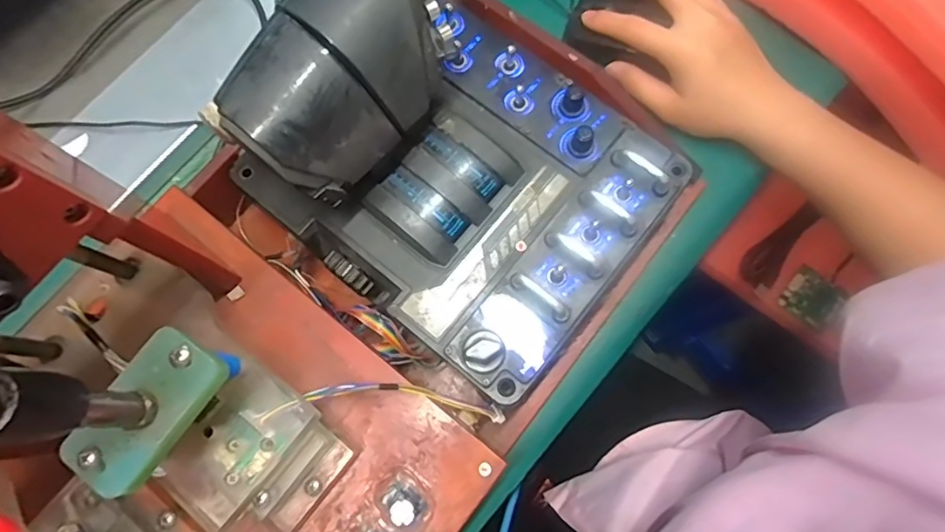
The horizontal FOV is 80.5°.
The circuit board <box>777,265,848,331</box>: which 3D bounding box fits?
[{"bbox_3d":[0.384,0.036,0.628,0.061,0.010,0.056,39,79,11],"label":"circuit board"}]

